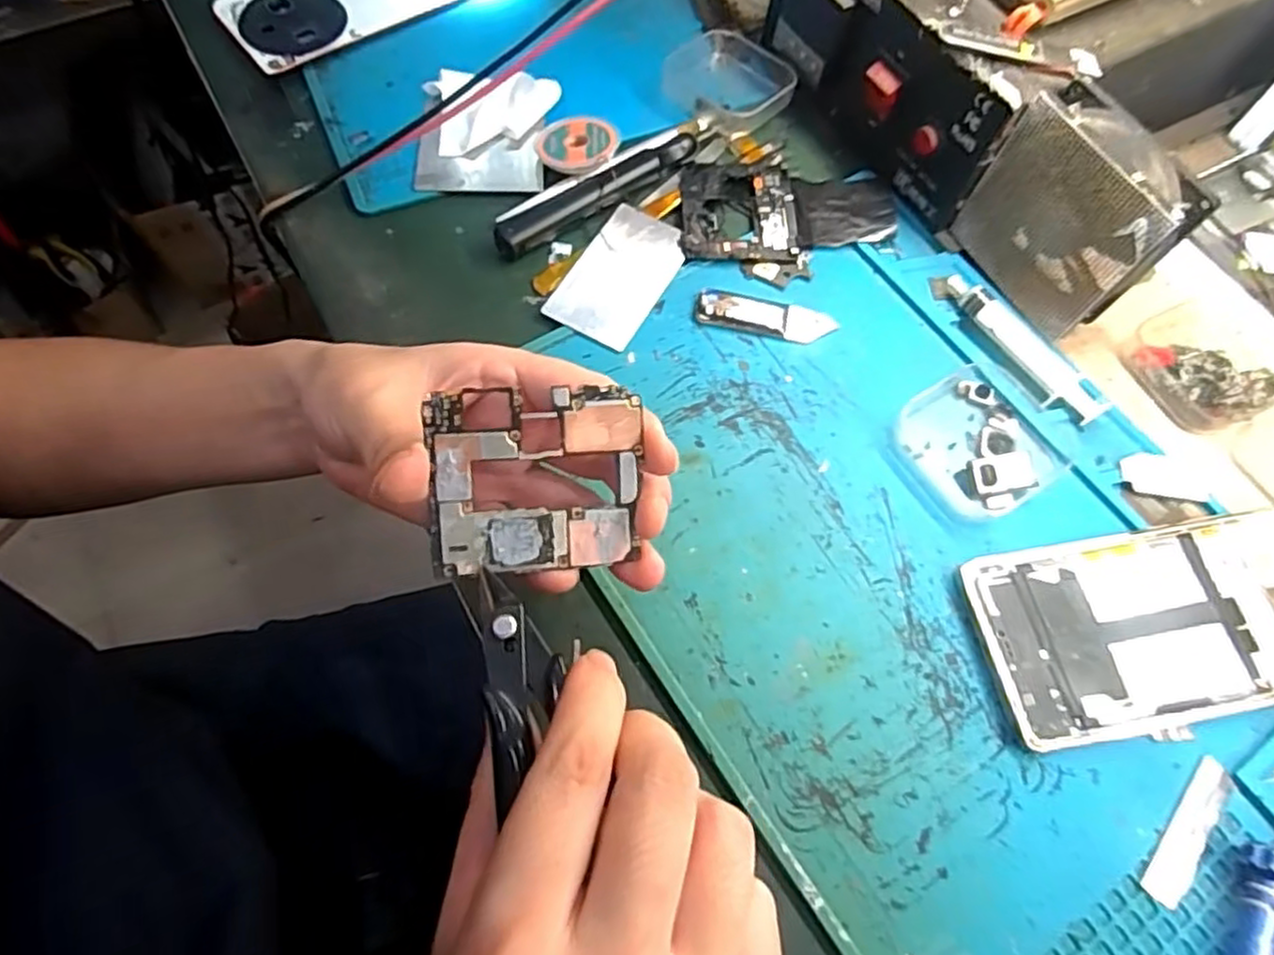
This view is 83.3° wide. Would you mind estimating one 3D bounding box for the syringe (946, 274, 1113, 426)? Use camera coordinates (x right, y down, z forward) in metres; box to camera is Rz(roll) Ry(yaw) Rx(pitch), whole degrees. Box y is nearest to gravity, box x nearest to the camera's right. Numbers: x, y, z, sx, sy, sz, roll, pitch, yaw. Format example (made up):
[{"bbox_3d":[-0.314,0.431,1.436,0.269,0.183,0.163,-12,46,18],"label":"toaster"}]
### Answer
[{"bbox_3d":[0.184,-0.064,0.340,0.018,0.012,0.092,-31,71,-13],"label":"syringe"}]

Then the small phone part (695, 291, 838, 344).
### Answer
[{"bbox_3d":[0.062,-0.079,0.349,0.066,0.006,0.019,10,67,4],"label":"small phone part"}]

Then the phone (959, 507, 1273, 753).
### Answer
[{"bbox_3d":[0.219,0.058,0.290,0.158,0.009,0.075,-9,67,-5],"label":"phone"}]

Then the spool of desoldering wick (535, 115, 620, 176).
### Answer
[{"bbox_3d":[-0.032,-0.178,0.384,0.043,0.011,0.045,0,67,-1],"label":"spool of desoldering wick"}]

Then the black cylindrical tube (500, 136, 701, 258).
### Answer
[{"bbox_3d":[-0.019,-0.149,0.375,0.123,0.013,0.014,-34,71,-14],"label":"black cylindrical tube"}]

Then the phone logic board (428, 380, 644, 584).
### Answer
[{"bbox_3d":[-0.031,0.001,0.225,0.064,0.004,0.054,-3,98,-12],"label":"phone logic board"}]

